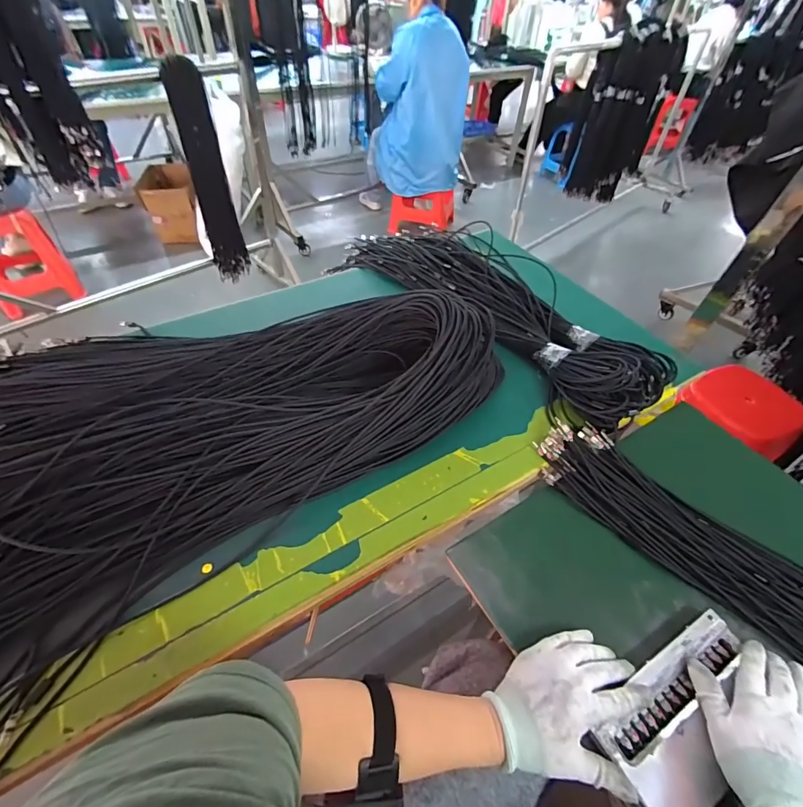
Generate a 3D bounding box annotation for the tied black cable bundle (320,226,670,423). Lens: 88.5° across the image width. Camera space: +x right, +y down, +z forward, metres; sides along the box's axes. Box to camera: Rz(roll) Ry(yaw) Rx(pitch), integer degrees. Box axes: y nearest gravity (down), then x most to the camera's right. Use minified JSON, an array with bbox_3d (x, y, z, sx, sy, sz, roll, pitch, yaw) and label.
[{"bbox_3d":[0.168,-0.220,0.820,0.714,0.071,0.297,37,56,27],"label":"tied black cable bundle"}]

